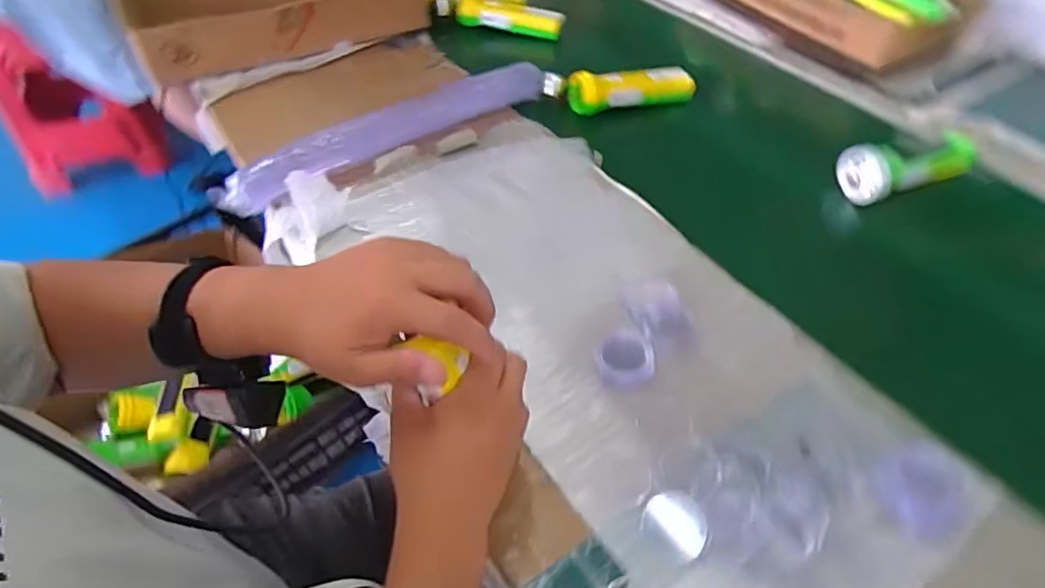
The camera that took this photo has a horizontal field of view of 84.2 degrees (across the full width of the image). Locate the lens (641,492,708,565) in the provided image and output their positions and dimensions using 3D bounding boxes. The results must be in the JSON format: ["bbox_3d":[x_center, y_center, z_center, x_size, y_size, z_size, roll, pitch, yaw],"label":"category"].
[{"bbox_3d":[0.106,0.164,0.406,0.043,0.009,0.045,0,49,0],"label":"lens"}]

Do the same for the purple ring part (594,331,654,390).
[{"bbox_3d":[0.087,0.055,0.488,0.048,0.012,0.051,0,49,0],"label":"purple ring part"}]

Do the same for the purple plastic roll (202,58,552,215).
[{"bbox_3d":[-0.150,-0.201,0.697,0.430,0.041,0.041,-32,57,-25],"label":"purple plastic roll"}]

